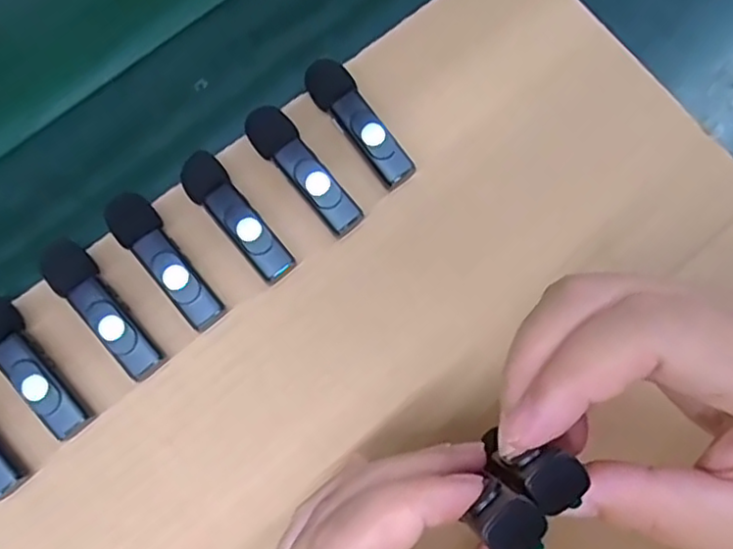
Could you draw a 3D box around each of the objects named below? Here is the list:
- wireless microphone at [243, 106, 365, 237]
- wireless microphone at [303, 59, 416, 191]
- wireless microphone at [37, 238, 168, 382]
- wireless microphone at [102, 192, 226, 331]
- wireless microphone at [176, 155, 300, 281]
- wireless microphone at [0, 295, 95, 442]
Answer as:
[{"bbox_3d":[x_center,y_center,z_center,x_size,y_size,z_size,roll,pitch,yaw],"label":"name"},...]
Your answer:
[{"bbox_3d":[-0.027,-0.044,0.286,0.018,0.015,0.064,-41,81,-9],"label":"wireless microphone"},{"bbox_3d":[-0.003,-0.065,0.292,0.018,0.018,0.062,-37,80,-9],"label":"wireless microphone"},{"bbox_3d":[-0.107,0.014,0.271,0.017,0.016,0.067,-40,80,-9],"label":"wireless microphone"},{"bbox_3d":[-0.083,-0.006,0.275,0.019,0.015,0.066,-42,81,-10],"label":"wireless microphone"},{"bbox_3d":[-0.055,-0.024,0.280,0.018,0.014,0.063,-37,80,-9],"label":"wireless microphone"},{"bbox_3d":[-0.134,0.036,0.265,0.016,0.018,0.064,-39,80,-9],"label":"wireless microphone"}]

